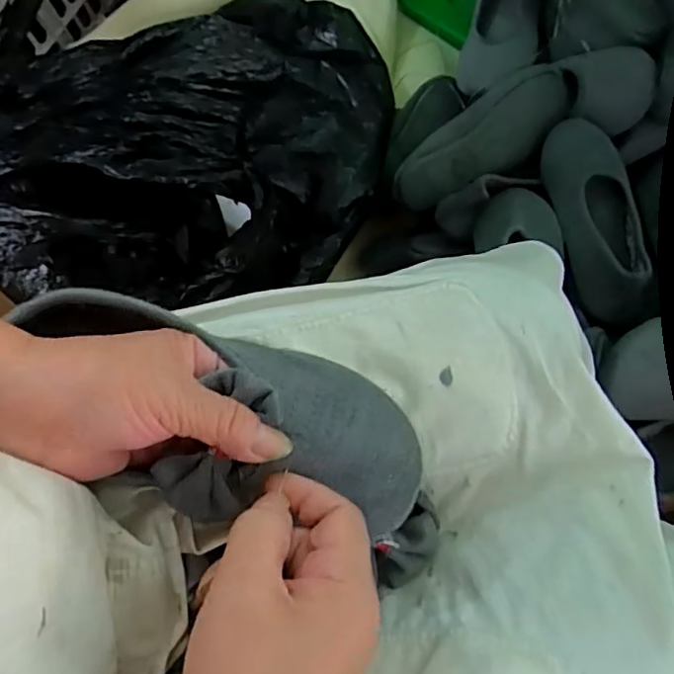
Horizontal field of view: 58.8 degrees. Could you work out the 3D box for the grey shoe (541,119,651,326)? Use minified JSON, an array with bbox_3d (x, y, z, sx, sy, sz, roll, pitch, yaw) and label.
[{"bbox_3d":[0.297,-0.140,0.669,0.092,0.066,0.245,-9,76,0],"label":"grey shoe"}]

